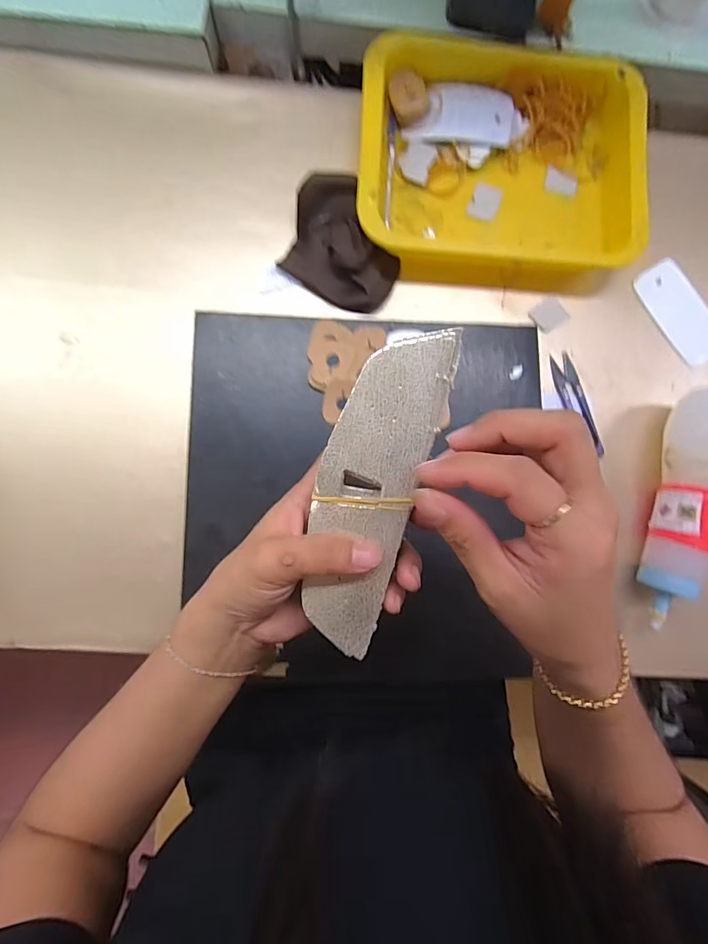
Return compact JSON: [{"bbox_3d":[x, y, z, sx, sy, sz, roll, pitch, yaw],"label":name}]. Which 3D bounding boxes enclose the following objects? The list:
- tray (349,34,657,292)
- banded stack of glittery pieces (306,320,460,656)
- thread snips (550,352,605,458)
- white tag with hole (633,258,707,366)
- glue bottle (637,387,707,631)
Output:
[{"bbox_3d":[0.131,-0.277,0.416,0.250,0.039,0.203,3,86,-4],"label":"tray"},{"bbox_3d":[0.008,0.009,0.239,0.051,0.010,0.168,15,94,-3],"label":"banded stack of glittery pieces"},{"bbox_3d":[0.205,-0.064,0.424,0.024,0.008,0.097,-13,88,-5],"label":"thread snips"},{"bbox_3d":[0.317,-0.154,0.443,0.050,0.004,0.105,-35,90,-5],"label":"white tag with hole"},{"bbox_3d":[0.290,0.031,0.393,0.062,0.063,0.204,15,86,-3],"label":"glue bottle"}]

